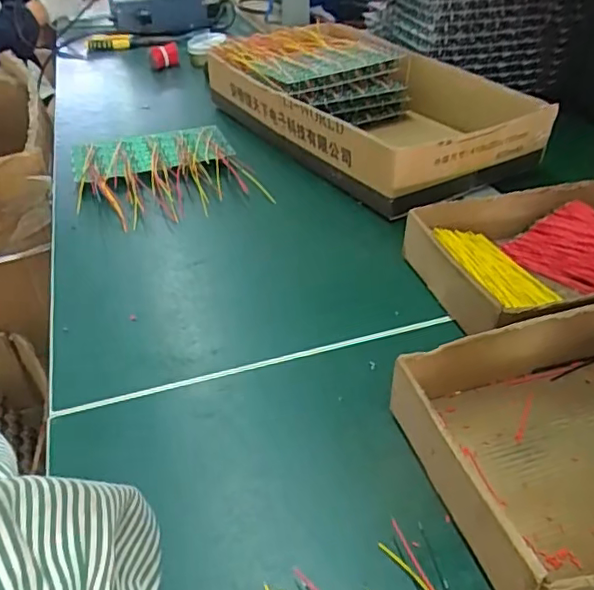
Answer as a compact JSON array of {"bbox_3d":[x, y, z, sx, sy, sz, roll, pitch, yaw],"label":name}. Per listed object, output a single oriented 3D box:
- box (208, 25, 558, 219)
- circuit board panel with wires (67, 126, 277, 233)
[{"bbox_3d":[0.079,-0.236,0.717,0.230,0.079,0.408,-19,40,-23],"label":"box"},{"bbox_3d":[-0.145,-0.136,0.646,0.185,0.029,0.177,-12,38,-15],"label":"circuit board panel with wires"}]

